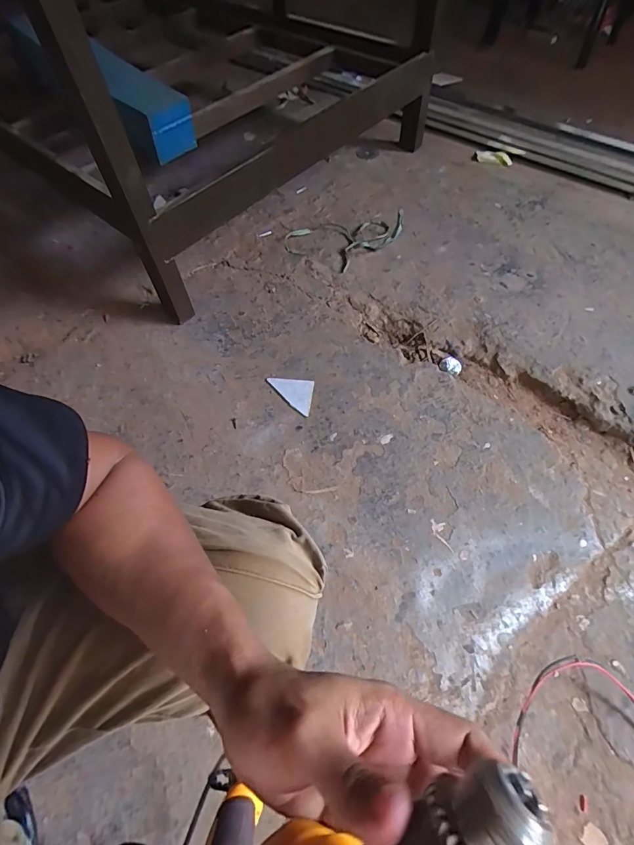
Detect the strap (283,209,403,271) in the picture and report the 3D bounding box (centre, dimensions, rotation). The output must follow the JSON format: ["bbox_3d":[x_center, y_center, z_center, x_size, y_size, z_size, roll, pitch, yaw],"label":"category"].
[{"bbox_3d":[0.072,-0.487,1.073,0.315,0.054,0.222,-5,60,0],"label":"strap"}]

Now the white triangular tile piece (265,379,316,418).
[{"bbox_3d":[-0.061,-0.057,0.858,0.100,0.006,0.081,6,60,6],"label":"white triangular tile piece"}]

